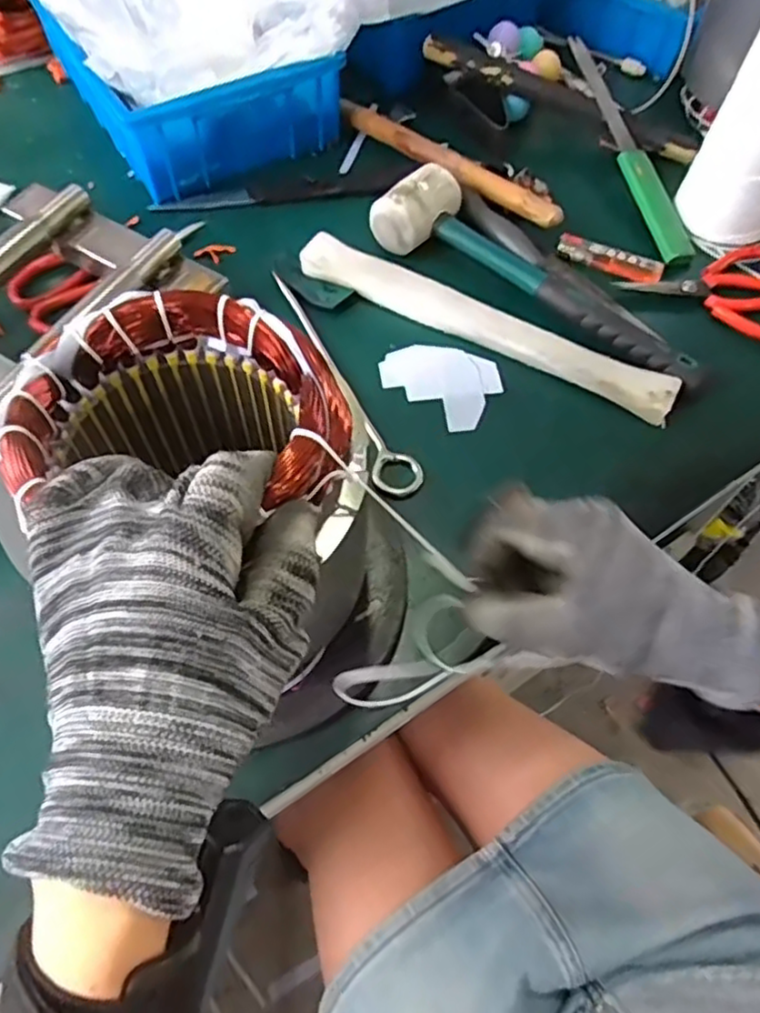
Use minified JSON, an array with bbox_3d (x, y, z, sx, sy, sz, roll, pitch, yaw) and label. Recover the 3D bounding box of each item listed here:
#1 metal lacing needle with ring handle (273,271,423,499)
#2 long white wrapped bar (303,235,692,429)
[{"bbox_3d":[-0.028,-0.097,0.490,0.031,0.013,0.216,-22,63,-13],"label":"metal lacing needle with ring handle"},{"bbox_3d":[0.075,-0.138,0.505,0.298,0.026,0.030,26,63,13],"label":"long white wrapped bar"}]

